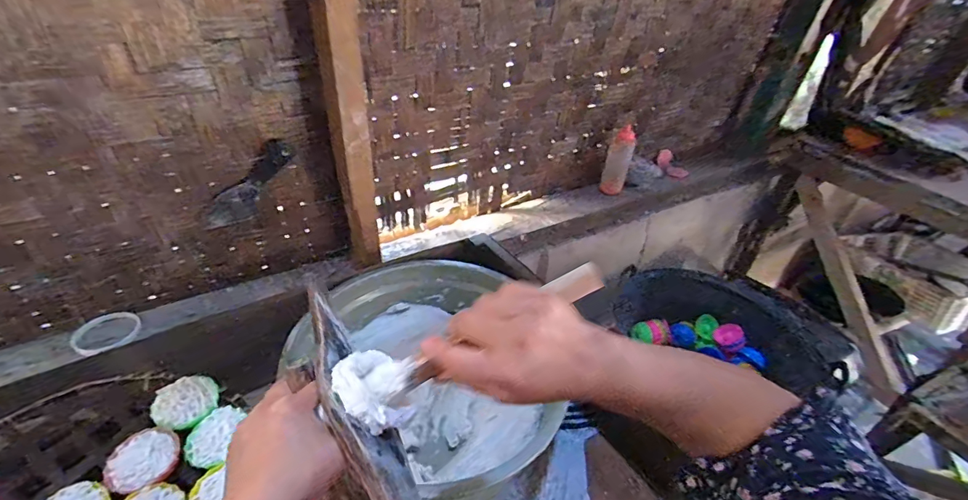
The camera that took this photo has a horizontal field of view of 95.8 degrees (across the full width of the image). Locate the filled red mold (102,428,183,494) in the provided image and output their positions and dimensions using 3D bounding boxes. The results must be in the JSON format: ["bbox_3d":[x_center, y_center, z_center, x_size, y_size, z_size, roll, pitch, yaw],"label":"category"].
[{"bbox_3d":[-0.344,0.219,0.447,0.064,0.029,0.061,4,38,-3],"label":"filled red mold"}]

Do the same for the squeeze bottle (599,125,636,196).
[{"bbox_3d":[0.361,-0.236,1.181,0.065,0.175,0.050,18,40,16],"label":"squeeze bottle"}]

